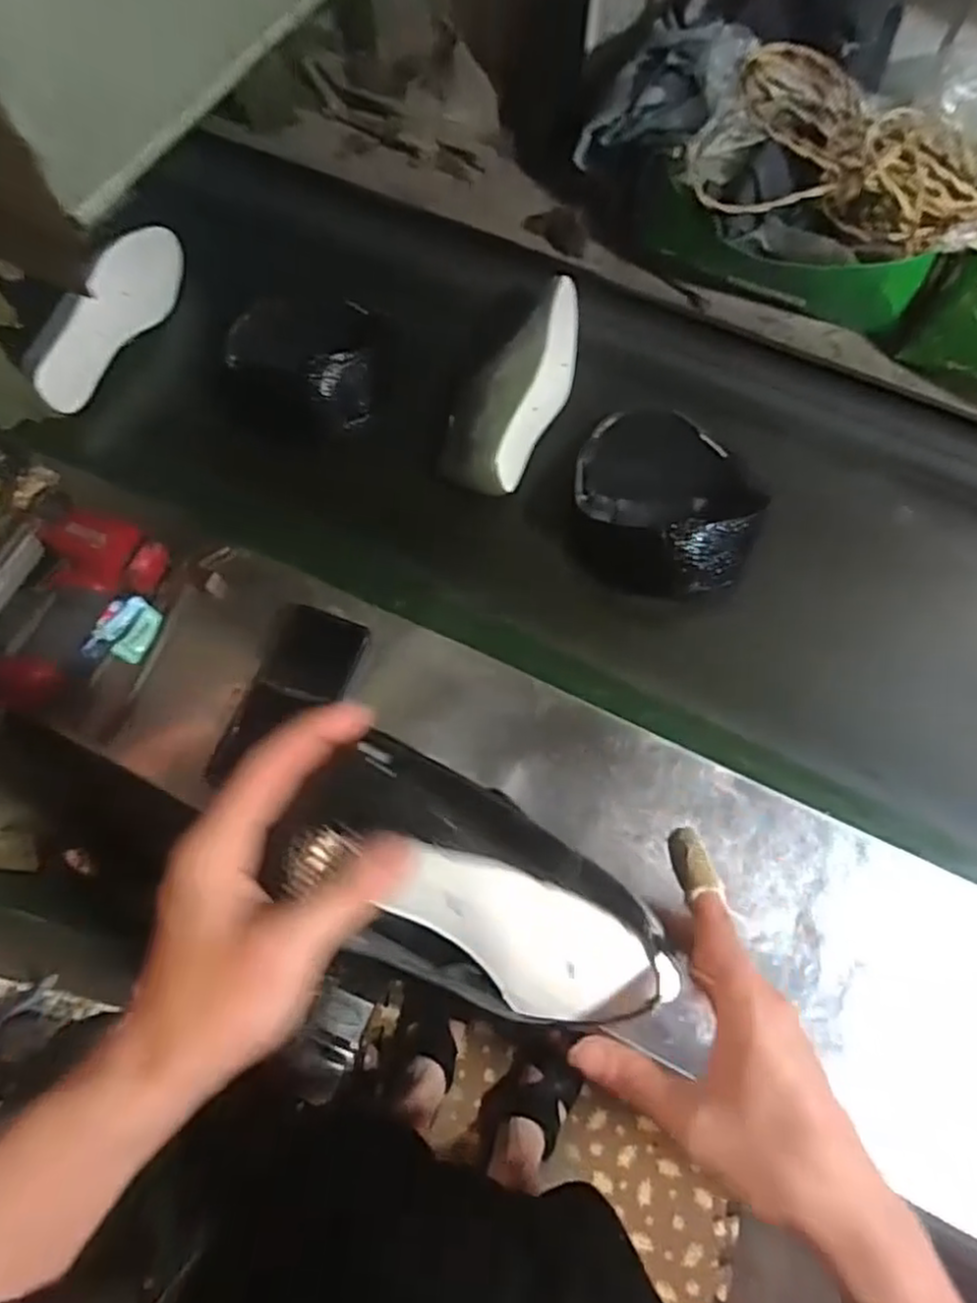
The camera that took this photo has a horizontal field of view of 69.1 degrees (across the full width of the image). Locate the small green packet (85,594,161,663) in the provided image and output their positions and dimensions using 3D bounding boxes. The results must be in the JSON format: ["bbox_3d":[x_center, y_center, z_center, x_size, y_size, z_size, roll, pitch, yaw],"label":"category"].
[{"bbox_3d":[-0.314,-0.019,0.615,0.046,0.013,0.056,15,69,5],"label":"small green packet"}]

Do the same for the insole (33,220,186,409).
[{"bbox_3d":[-0.399,-0.360,0.752,0.007,0.080,0.236,14,64,26],"label":"insole"}]

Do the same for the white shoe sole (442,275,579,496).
[{"bbox_3d":[0.033,-0.278,0.723,0.090,0.064,0.249,27,71,10],"label":"white shoe sole"}]

